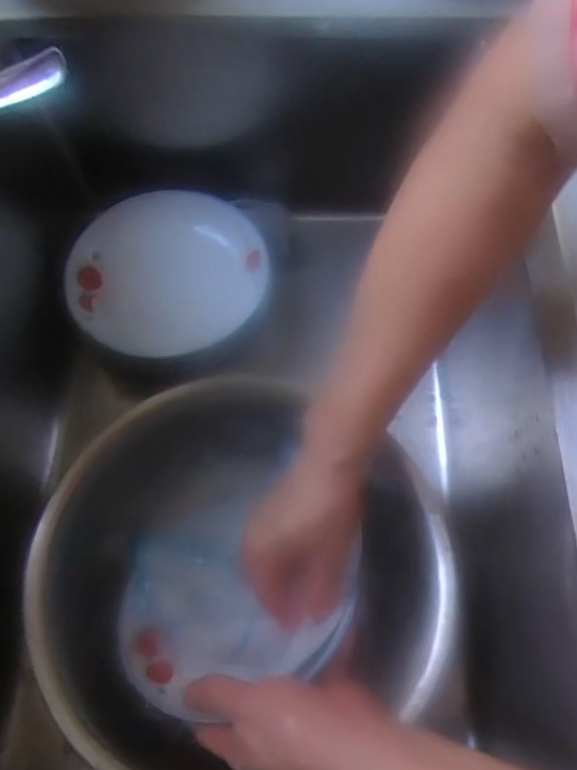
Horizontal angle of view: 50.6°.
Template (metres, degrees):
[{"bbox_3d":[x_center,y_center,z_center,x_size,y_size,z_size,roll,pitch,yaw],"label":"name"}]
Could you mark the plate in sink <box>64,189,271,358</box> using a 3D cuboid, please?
[{"bbox_3d":[-0.105,-0.099,0.532,0.167,0.025,0.151,-7,66,-3],"label":"plate in sink"}]

